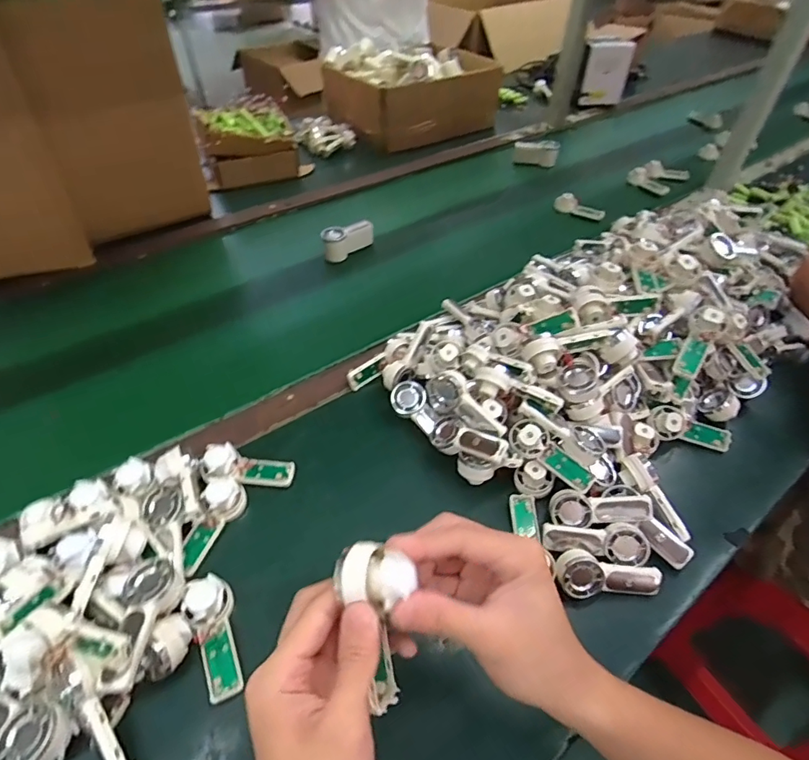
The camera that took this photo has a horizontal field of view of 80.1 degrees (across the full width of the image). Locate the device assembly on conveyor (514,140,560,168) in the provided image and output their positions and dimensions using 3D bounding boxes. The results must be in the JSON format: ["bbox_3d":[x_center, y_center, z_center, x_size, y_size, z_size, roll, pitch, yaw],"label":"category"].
[{"bbox_3d":[0.292,-0.497,1.060,0.101,0.055,0.020,18,47,33],"label":"device assembly on conveyor"}]

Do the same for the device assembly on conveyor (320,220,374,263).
[{"bbox_3d":[-0.092,-0.236,0.813,0.093,0.047,0.039,-27,55,-25],"label":"device assembly on conveyor"}]

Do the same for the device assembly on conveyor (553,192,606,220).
[{"bbox_3d":[0.330,-0.325,0.911,0.019,0.034,0.095,-33,57,-28],"label":"device assembly on conveyor"}]

